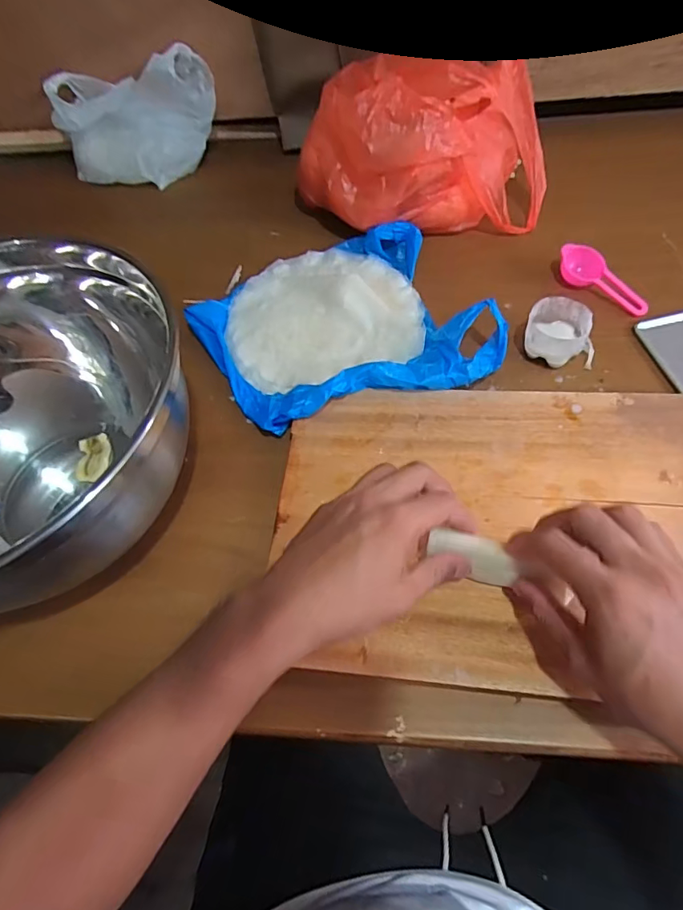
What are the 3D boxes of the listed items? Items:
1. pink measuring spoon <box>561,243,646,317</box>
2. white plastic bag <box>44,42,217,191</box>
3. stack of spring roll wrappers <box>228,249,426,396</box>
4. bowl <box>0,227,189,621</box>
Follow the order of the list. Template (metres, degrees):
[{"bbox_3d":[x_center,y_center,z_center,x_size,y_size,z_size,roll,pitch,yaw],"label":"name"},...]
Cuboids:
[{"bbox_3d":[0.276,-0.184,0.537,0.035,0.021,0.105,-40,75,-21],"label":"pink measuring spoon"},{"bbox_3d":[-0.293,-0.488,0.720,0.184,0.136,0.148,24,66,19],"label":"white plastic bag"},{"bbox_3d":[-0.023,-0.160,0.553,0.201,0.025,0.213,-21,60,-5],"label":"stack of spring roll wrappers"},{"bbox_3d":[-0.268,-0.004,0.400,0.311,0.188,0.261,1,61,8],"label":"bowl"}]

